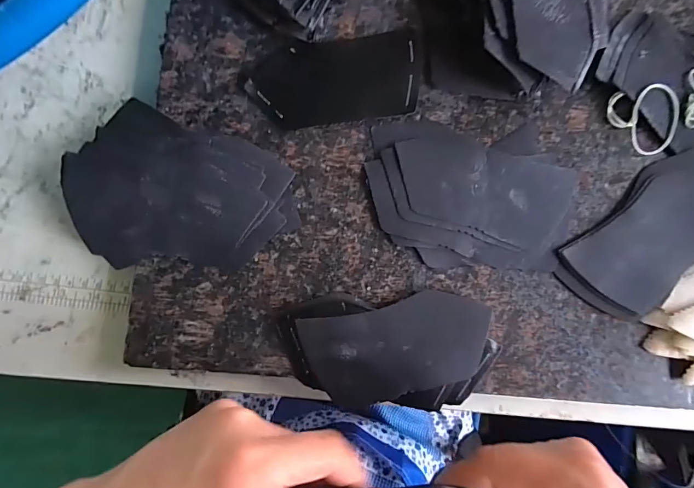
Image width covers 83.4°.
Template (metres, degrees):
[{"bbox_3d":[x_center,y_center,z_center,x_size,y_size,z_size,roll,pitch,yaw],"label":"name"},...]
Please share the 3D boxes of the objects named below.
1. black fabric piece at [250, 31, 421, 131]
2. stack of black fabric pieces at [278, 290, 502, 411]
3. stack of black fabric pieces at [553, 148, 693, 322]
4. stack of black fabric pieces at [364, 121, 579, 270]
[{"bbox_3d":[-0.007,-0.122,0.289,0.124,0.007,0.065,-5,86,-4],"label":"black fabric piece"},{"bbox_3d":[0.032,0.076,0.279,0.148,0.010,0.078,1,86,-4],"label":"stack of black fabric pieces"},{"bbox_3d":[0.236,-0.008,0.296,0.149,0.010,0.077,-41,90,-6],"label":"stack of black fabric pieces"},{"bbox_3d":[0.094,-0.037,0.291,0.150,0.008,0.107,0,86,-4],"label":"stack of black fabric pieces"}]

